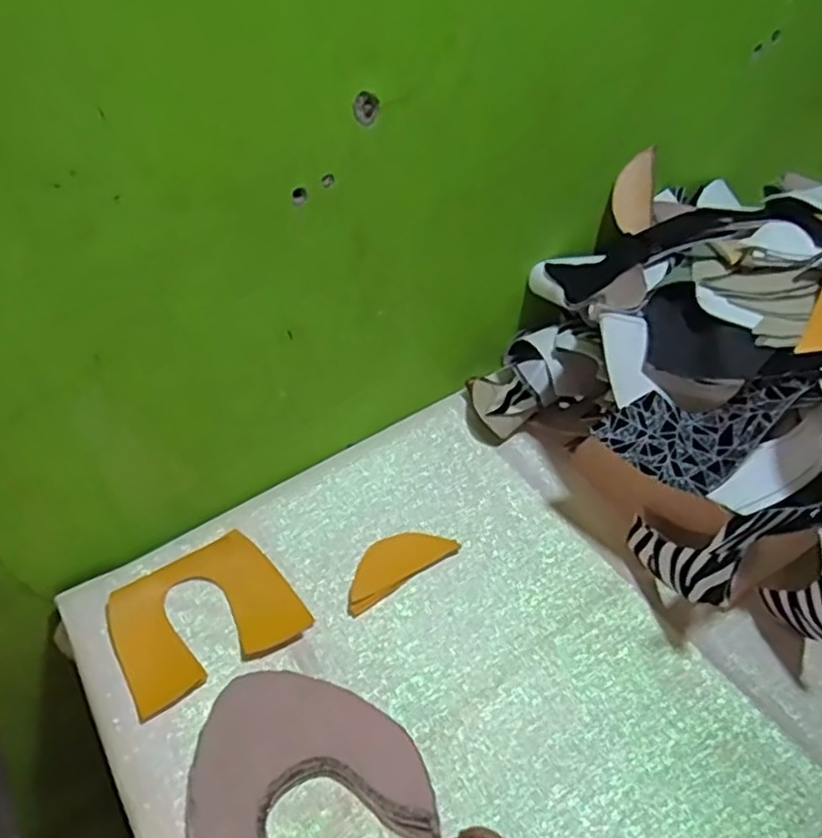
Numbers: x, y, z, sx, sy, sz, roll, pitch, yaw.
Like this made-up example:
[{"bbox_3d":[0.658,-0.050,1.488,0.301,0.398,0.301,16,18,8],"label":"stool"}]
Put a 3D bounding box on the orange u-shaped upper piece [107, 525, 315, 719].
[{"bbox_3d":[-0.177,0.166,0.604,0.147,0.014,0.118,-30,55,-24],"label":"orange u-shaped upper piece"}]

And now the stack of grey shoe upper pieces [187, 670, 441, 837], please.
[{"bbox_3d":[-0.087,0.260,0.519,0.166,0.019,0.168,-27,53,-22],"label":"stack of grey shoe upper pieces"}]

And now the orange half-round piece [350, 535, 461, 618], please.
[{"bbox_3d":[-0.015,0.129,0.645,0.110,0.005,0.046,-28,54,-22],"label":"orange half-round piece"}]

